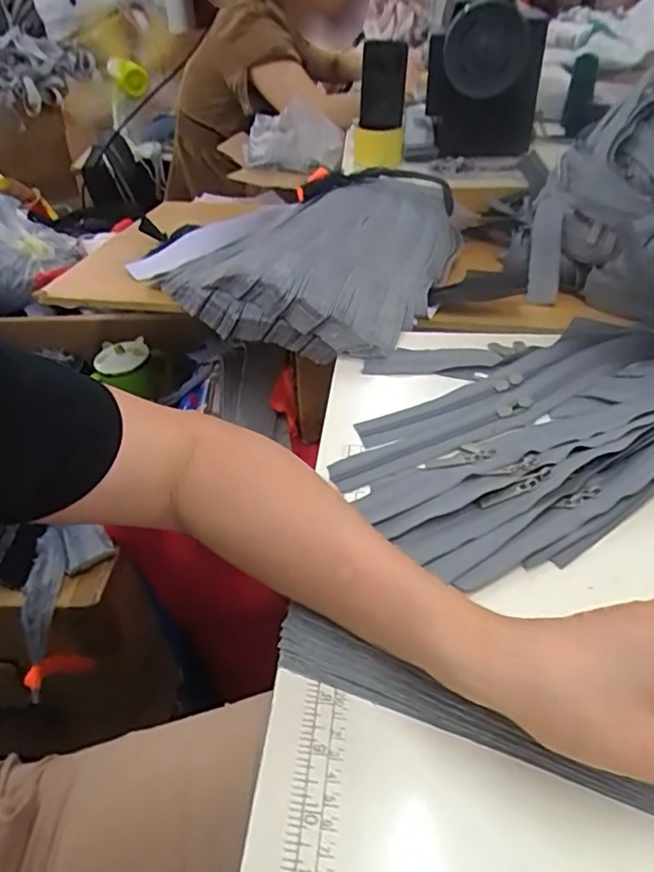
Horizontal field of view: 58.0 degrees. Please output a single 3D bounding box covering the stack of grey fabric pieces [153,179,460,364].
[{"bbox_3d":[-0.001,-0.219,0.682,0.275,0.056,0.343,17,45,22],"label":"stack of grey fabric pieces"}]

